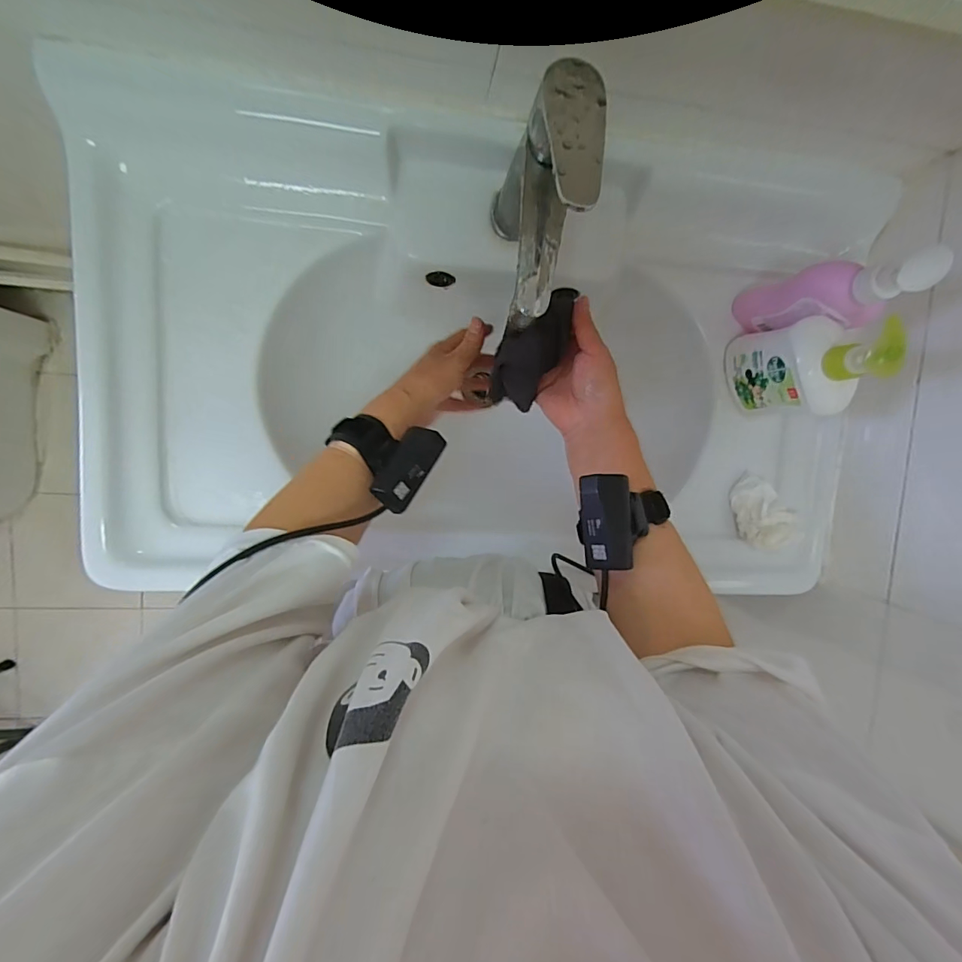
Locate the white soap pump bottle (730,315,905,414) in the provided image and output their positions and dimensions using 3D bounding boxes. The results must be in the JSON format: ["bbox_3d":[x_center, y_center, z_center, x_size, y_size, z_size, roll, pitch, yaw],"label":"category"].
[{"bbox_3d":[0.313,-0.109,0.449,0.046,0.176,0.091,-10,98,-6],"label":"white soap pump bottle"}]

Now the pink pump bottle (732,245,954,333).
[{"bbox_3d":[0.324,-0.172,0.436,0.053,0.189,0.054,2,96,-8],"label":"pink pump bottle"}]

